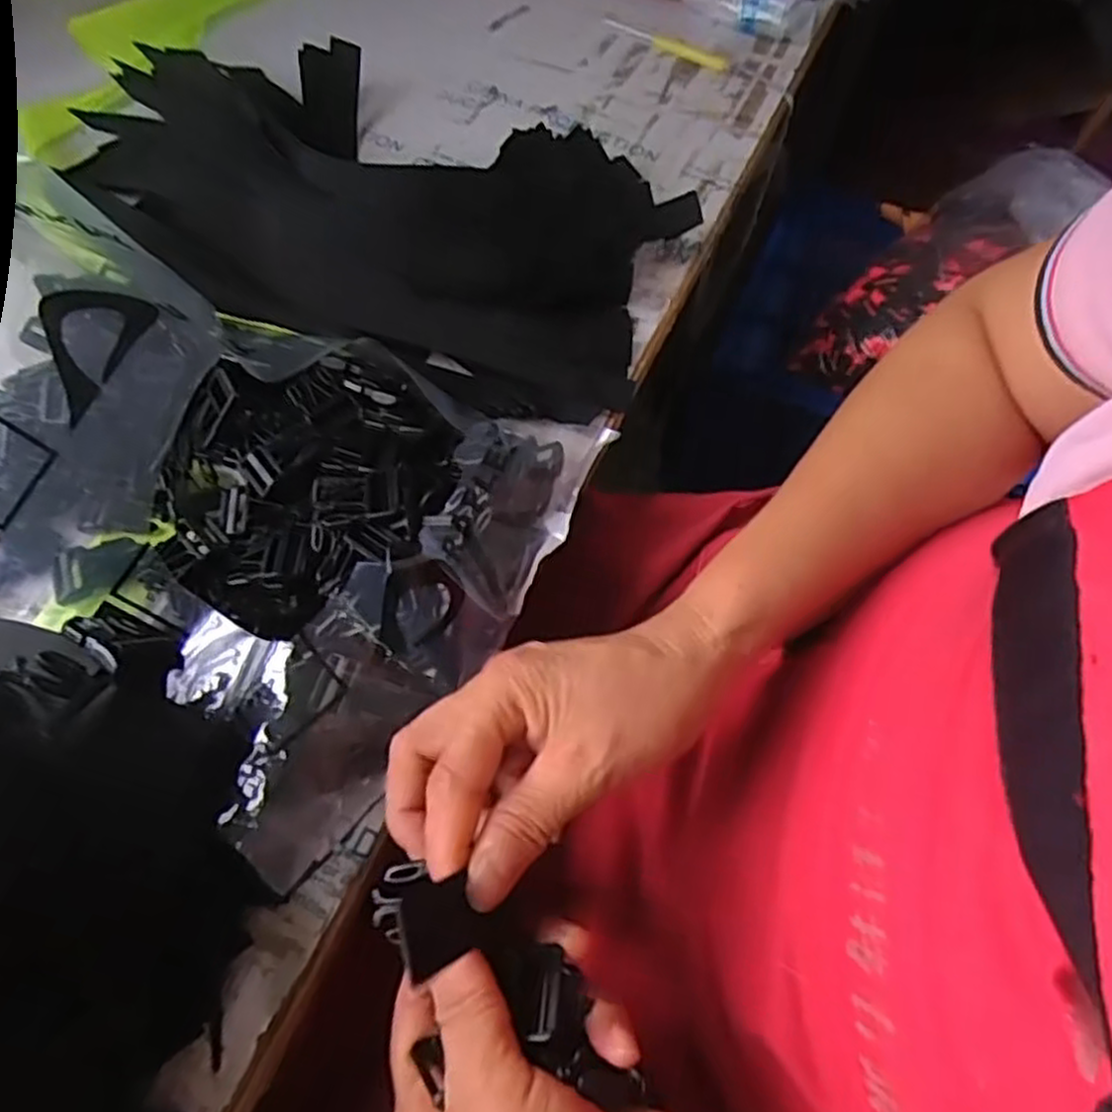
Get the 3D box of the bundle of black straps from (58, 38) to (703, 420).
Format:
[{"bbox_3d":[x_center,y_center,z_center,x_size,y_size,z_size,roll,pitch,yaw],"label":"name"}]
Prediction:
[{"bbox_3d":[-0.133,-0.256,0.515,0.432,0.060,0.246,21,62,9],"label":"bundle of black straps"}]

